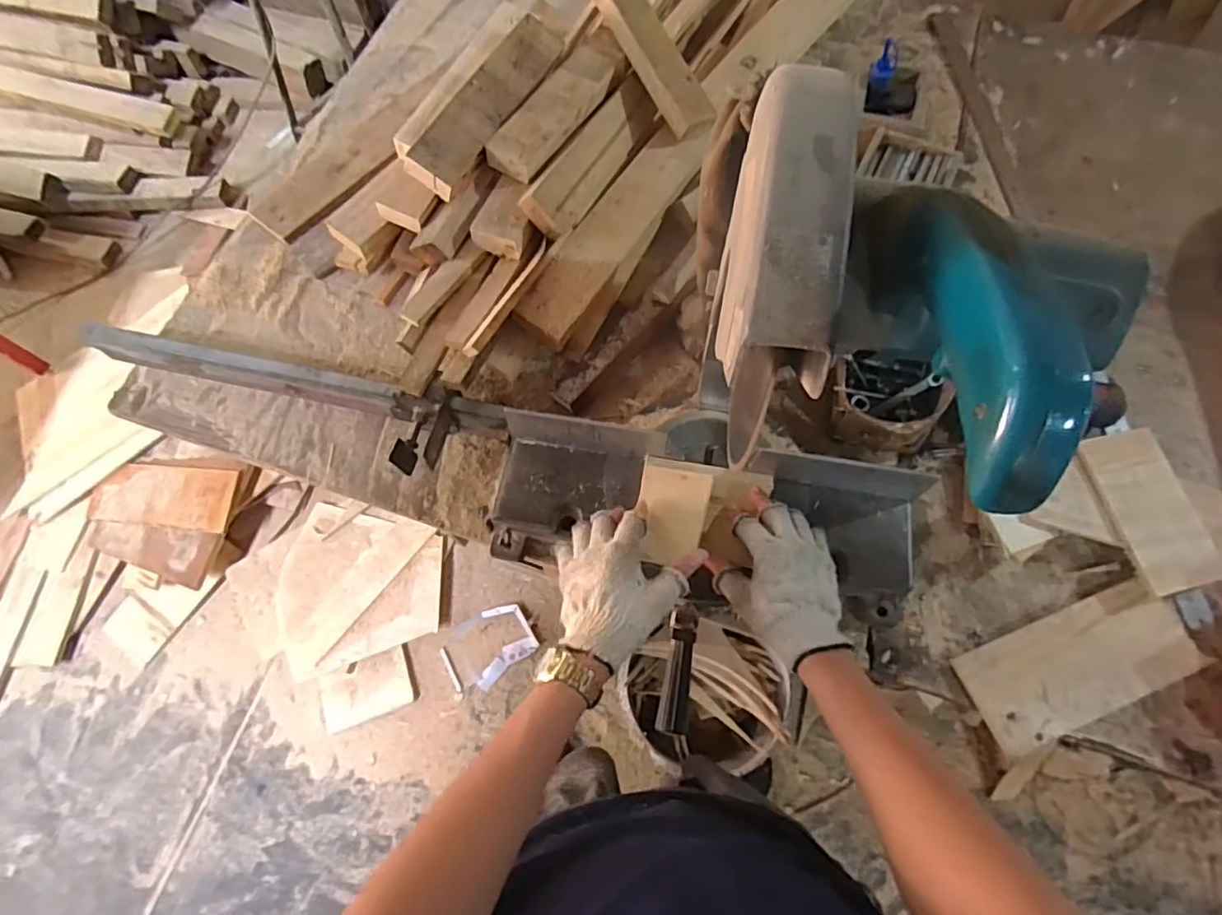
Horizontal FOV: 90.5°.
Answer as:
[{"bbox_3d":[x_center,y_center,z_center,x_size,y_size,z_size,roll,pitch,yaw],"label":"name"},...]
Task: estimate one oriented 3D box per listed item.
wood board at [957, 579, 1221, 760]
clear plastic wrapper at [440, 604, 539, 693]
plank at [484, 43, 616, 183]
[{"bbox_3d":[0.486,0.211,0.625,0.244,0.016,0.097,-22,70,-4],"label":"wood board"},{"bbox_3d":[-0.287,0.437,1.403,0.202,0.036,0.155,-31,71,-10],"label":"clear plastic wrapper"},{"bbox_3d":[-0.067,-0.435,0.757,0.067,0.031,0.218,30,72,12],"label":"plank"}]

